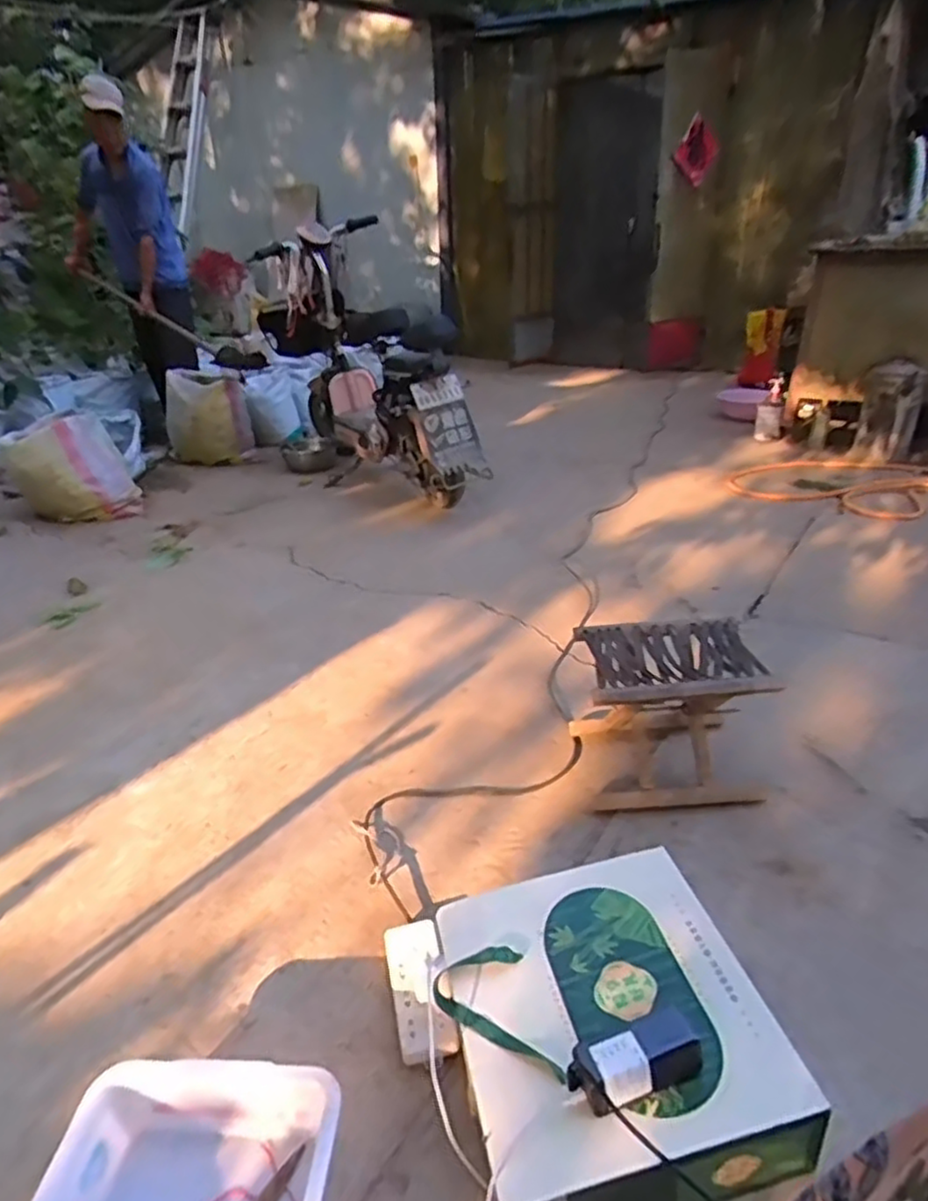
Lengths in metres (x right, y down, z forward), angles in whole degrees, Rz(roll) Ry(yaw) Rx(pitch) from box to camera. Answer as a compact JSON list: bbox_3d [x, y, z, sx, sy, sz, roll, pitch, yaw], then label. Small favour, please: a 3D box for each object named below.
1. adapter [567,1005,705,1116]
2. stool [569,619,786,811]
[{"bbox_3d":[0.188,0.497,0.750,0.144,0.049,0.061,-11,28,-19],"label":"adapter"},{"bbox_3d":[0.374,0.220,1.305,0.308,0.294,0.255,1,29,4],"label":"stool"}]

